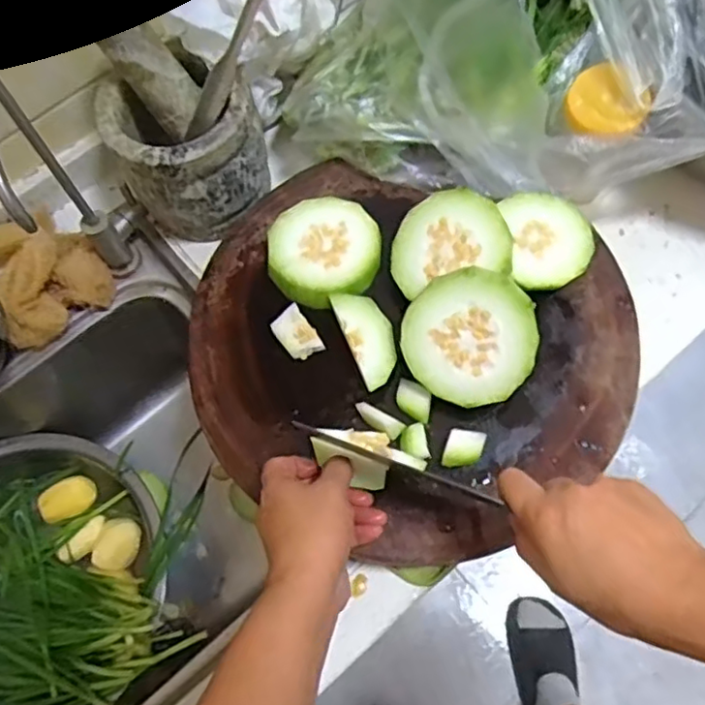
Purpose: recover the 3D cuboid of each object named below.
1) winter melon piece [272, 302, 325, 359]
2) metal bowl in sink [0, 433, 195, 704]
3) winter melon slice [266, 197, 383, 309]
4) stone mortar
[{"bbox_3d":[-0.047,-0.015,0.550,0.029,0.026,0.039,-39,72,-12],"label":"winter melon piece"},{"bbox_3d":[-0.353,0.246,0.683,0.307,0.111,0.305,-1,69,2],"label":"metal bowl in sink"},{"bbox_3d":[-0.025,-0.090,0.573,0.098,0.022,0.101,-4,68,1],"label":"winter melon slice"},{"bbox_3d":[-0.151,-0.191,0.608,0.129,0.127,0.118,-18,69,-5],"label":"stone mortar"}]

